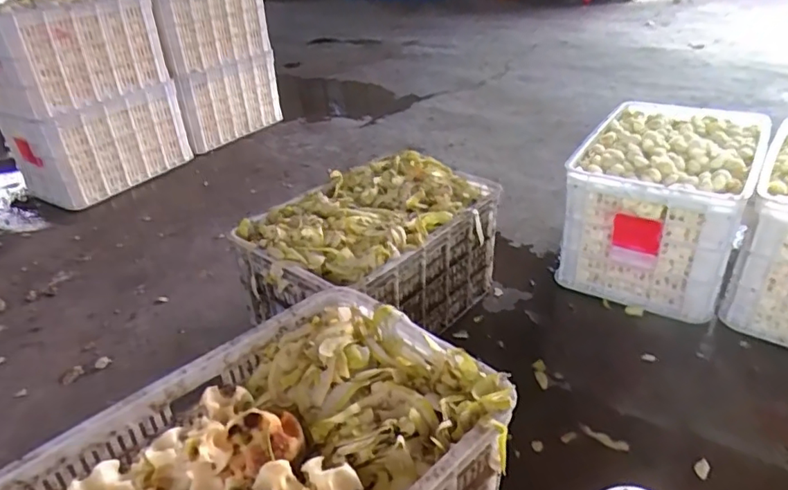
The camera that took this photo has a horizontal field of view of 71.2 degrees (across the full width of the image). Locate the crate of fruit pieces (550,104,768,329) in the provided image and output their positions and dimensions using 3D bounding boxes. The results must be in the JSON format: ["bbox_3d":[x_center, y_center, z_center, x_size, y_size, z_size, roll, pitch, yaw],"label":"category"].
[{"bbox_3d":[0.655,-0.115,1.349,0.349,0.313,0.529,16,37,30],"label":"crate of fruit pieces"}]

